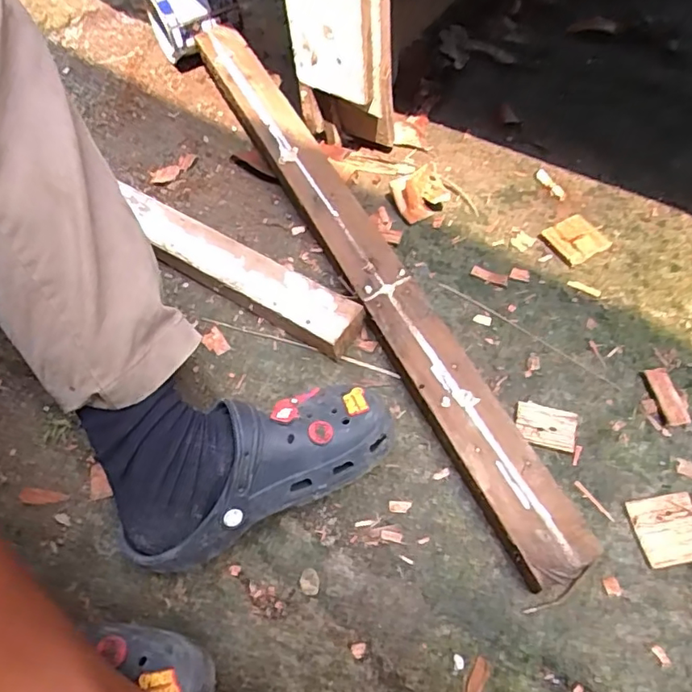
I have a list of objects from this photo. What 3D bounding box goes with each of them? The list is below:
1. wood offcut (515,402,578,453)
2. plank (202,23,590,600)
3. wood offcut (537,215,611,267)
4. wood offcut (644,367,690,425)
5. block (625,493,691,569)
[{"bbox_3d":[0.201,0.080,0.553,0.059,0.007,0.044,13,61,11],"label":"wood offcut"},{"bbox_3d":[-0.014,-0.145,0.674,0.075,0.054,0.895,-24,61,-11],"label":"plank"},{"bbox_3d":[0.276,-0.129,0.665,0.064,0.014,0.059,-30,62,-15],"label":"wood offcut"},{"bbox_3d":[0.328,0.051,0.563,0.023,0.005,0.061,-10,59,-3],"label":"wood offcut"},{"bbox_3d":[0.292,0.166,0.499,0.059,0.009,0.058,-9,59,-2],"label":"block"}]

